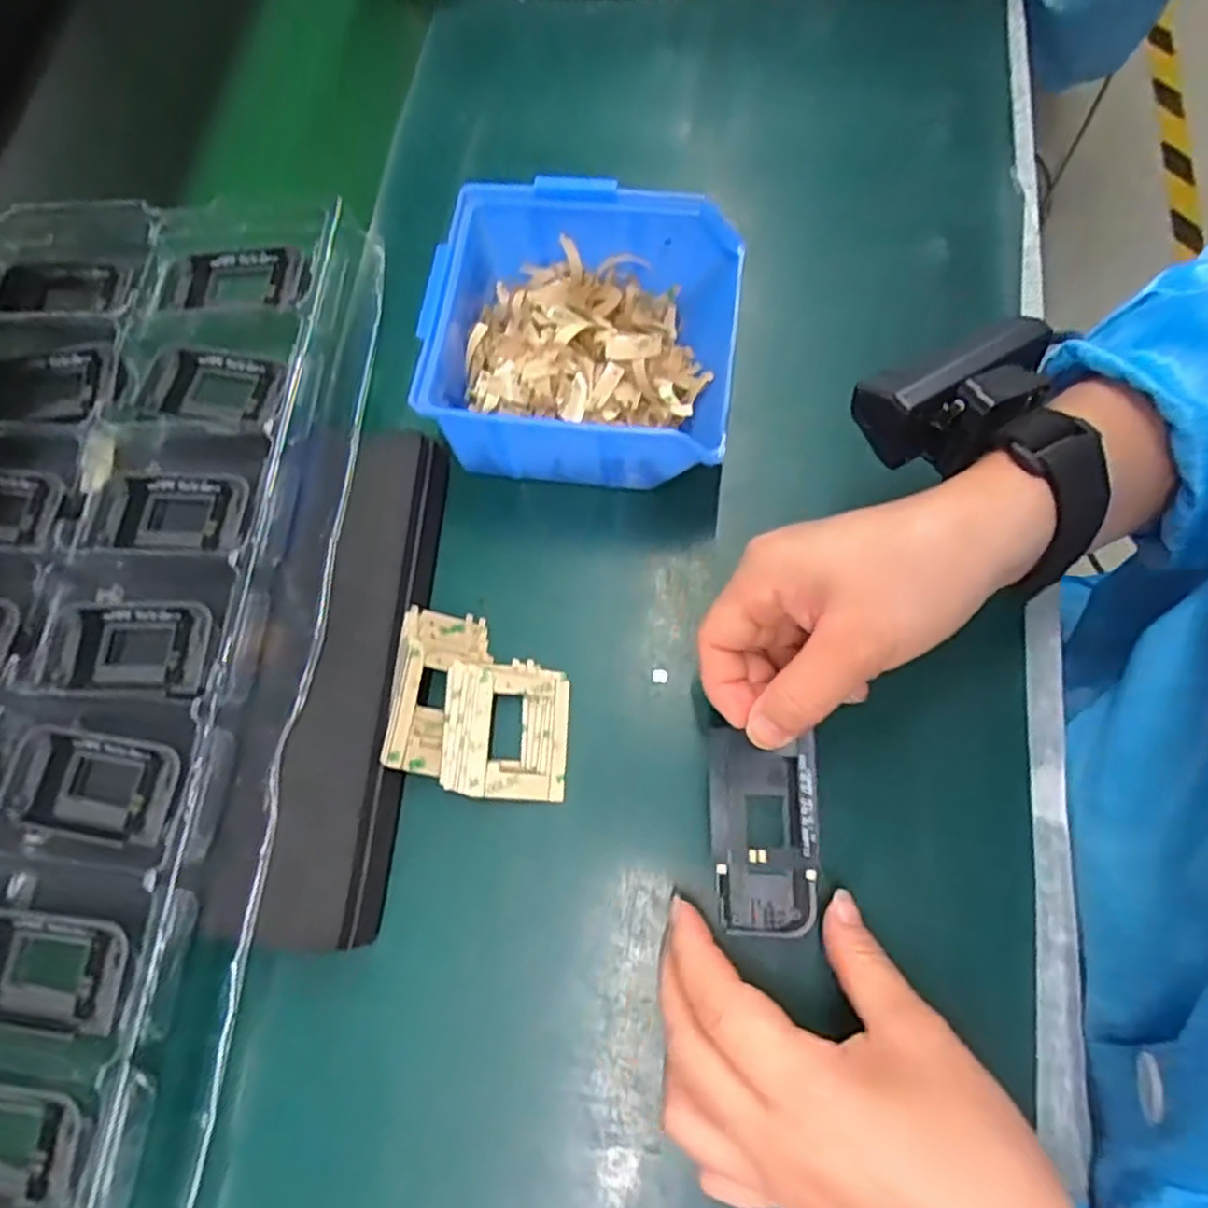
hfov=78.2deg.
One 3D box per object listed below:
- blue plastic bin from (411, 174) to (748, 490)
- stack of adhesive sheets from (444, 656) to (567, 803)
[{"bbox_3d":[-0.006,-0.119,0.356,0.133,0.087,0.126,6,73,9],"label":"blue plastic bin"},{"bbox_3d":[-0.042,0.054,0.322,0.052,0.013,0.058,2,71,3],"label":"stack of adhesive sheets"}]

